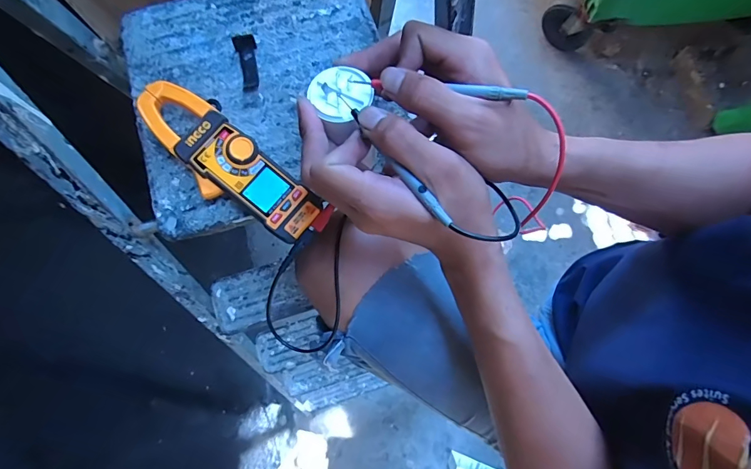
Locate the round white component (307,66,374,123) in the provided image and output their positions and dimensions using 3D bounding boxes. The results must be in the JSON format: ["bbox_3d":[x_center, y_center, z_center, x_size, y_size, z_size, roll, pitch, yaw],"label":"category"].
[{"bbox_3d":[-0.027,-0.107,0.304,0.043,0.007,0.043,0,78,0],"label":"round white component"}]

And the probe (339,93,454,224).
[{"bbox_3d":[0.009,-0.055,0.281,0.008,0.007,0.126,-36,73,-7],"label":"probe"}]

